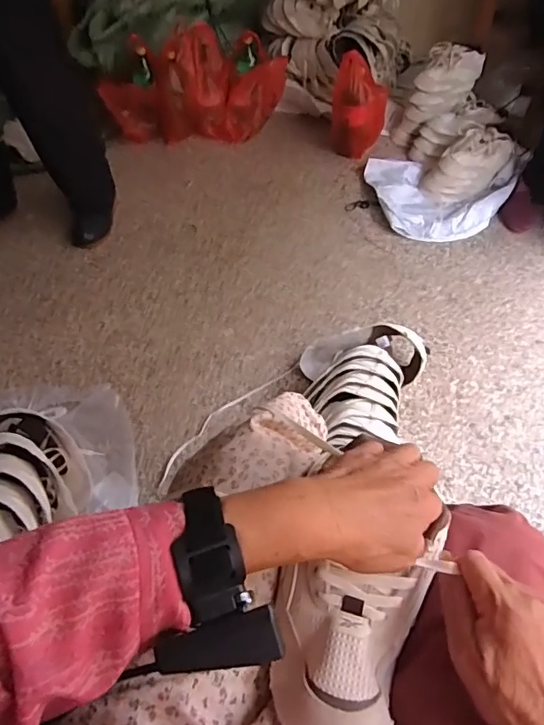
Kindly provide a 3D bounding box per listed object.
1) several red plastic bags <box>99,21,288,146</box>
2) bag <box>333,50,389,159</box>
[{"bbox_3d":[-0.236,-0.836,1.534,0.536,0.257,0.187,-11,53,-11],"label":"several red plastic bags"},{"bbox_3d":[0.255,-0.737,1.471,0.152,0.261,0.097,9,52,5],"label":"bag"}]

